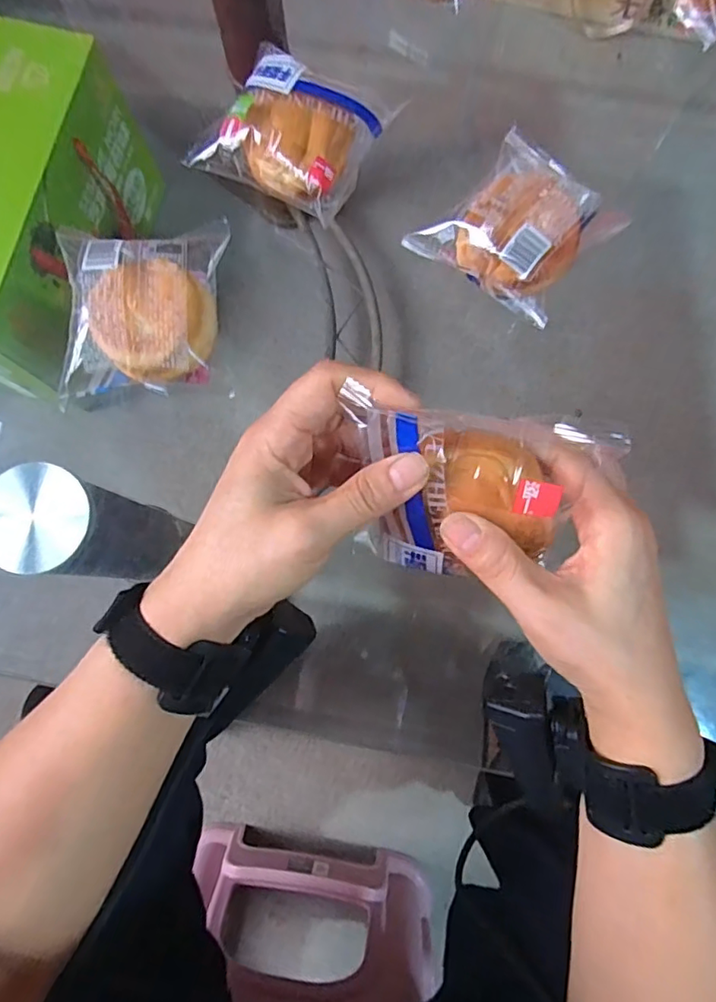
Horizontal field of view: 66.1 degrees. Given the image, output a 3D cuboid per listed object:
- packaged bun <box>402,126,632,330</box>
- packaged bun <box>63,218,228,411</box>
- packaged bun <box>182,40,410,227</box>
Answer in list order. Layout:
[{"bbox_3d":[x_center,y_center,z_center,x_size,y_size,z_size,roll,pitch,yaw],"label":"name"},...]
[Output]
[{"bbox_3d":[0.105,-0.183,0.368,0.103,0.042,0.101,34,82,6],"label":"packaged bun"},{"bbox_3d":[-0.139,-0.129,0.362,0.089,0.045,0.128,2,80,1],"label":"packaged bun"},{"bbox_3d":[-0.049,-0.252,0.381,0.109,0.045,0.086,26,81,5],"label":"packaged bun"}]

